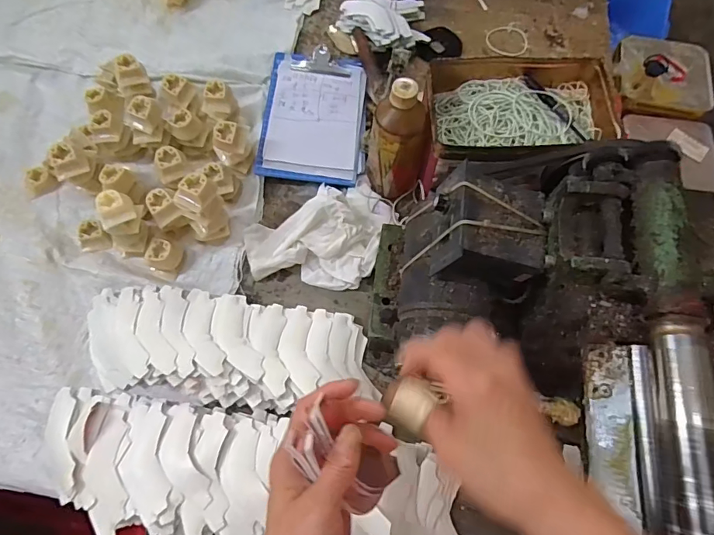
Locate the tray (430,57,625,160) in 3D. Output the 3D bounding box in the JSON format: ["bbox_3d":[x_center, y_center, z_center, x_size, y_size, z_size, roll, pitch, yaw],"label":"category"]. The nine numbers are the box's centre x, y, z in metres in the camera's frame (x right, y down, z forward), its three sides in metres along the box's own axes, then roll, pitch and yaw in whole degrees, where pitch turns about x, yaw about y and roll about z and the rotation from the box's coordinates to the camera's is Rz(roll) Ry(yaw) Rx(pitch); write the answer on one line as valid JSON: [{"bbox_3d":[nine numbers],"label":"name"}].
[{"bbox_3d":[0.212,-0.198,0.562,0.242,0.051,0.159,2,69,0],"label":"tray"}]

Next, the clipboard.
[{"bbox_3d":[-0.065,-0.235,0.676,0.150,0.032,0.226,4,68,4],"label":"clipboard"}]

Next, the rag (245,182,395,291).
[{"bbox_3d":[-0.053,-0.055,0.600,0.188,0.043,0.155,6,69,1],"label":"rag"}]

